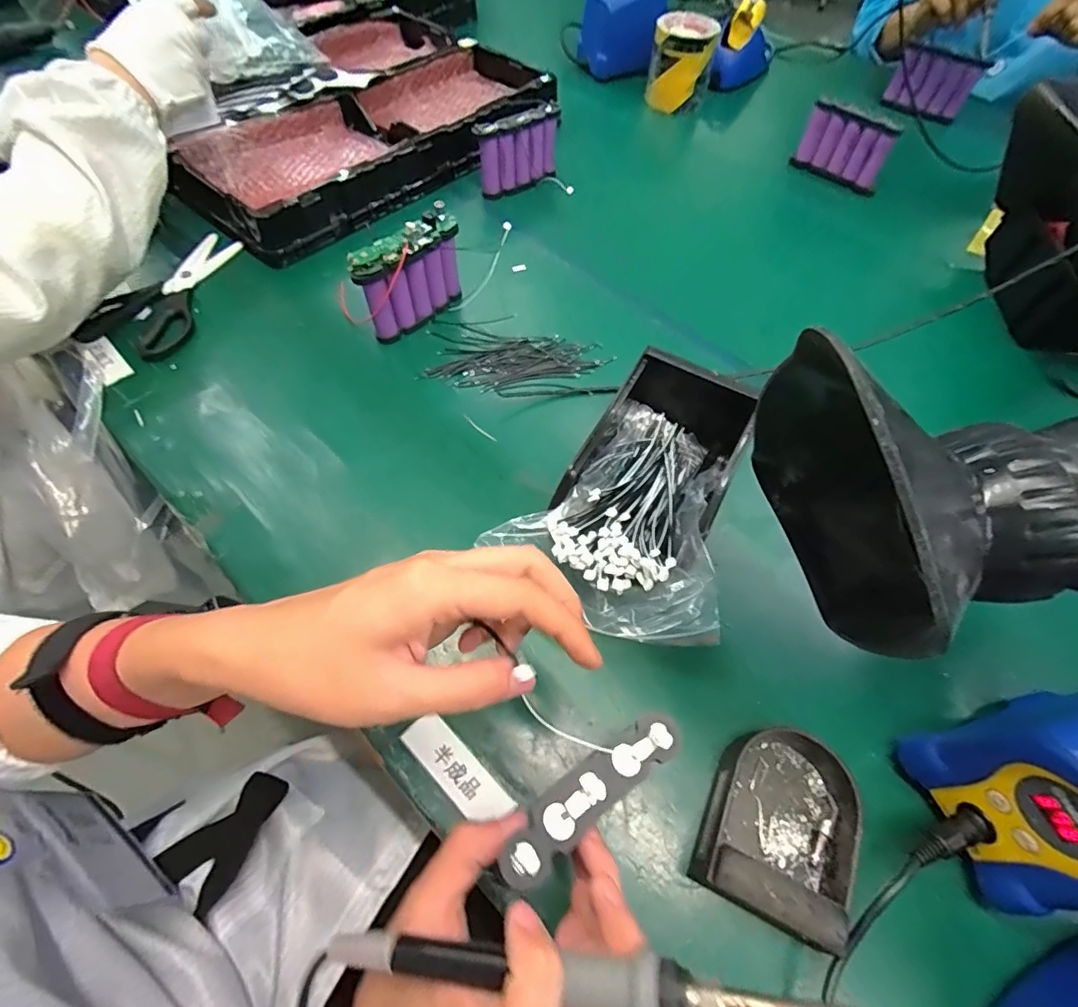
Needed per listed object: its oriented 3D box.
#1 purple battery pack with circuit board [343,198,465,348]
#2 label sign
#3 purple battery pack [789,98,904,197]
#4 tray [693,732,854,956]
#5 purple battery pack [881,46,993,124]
[{"bbox_3d":[-0.121,-0.216,0.506,0.025,0.095,0.111,37,64,19],"label":"purple battery pack with circuit board"},{"bbox_3d":[-0.052,0.166,0.328,0.076,0.004,0.026,39,65,20],"label":"label sign"},{"bbox_3d":[0.394,-0.458,0.680,0.112,0.083,0.021,38,64,20],"label":"purple battery pack"},{"bbox_3d":[0.142,0.184,0.306,0.076,0.038,0.102,23,60,12],"label":"tray"},{"bbox_3d":[0.577,-0.611,0.768,0.108,0.073,0.028,19,59,10],"label":"purple battery pack"}]

